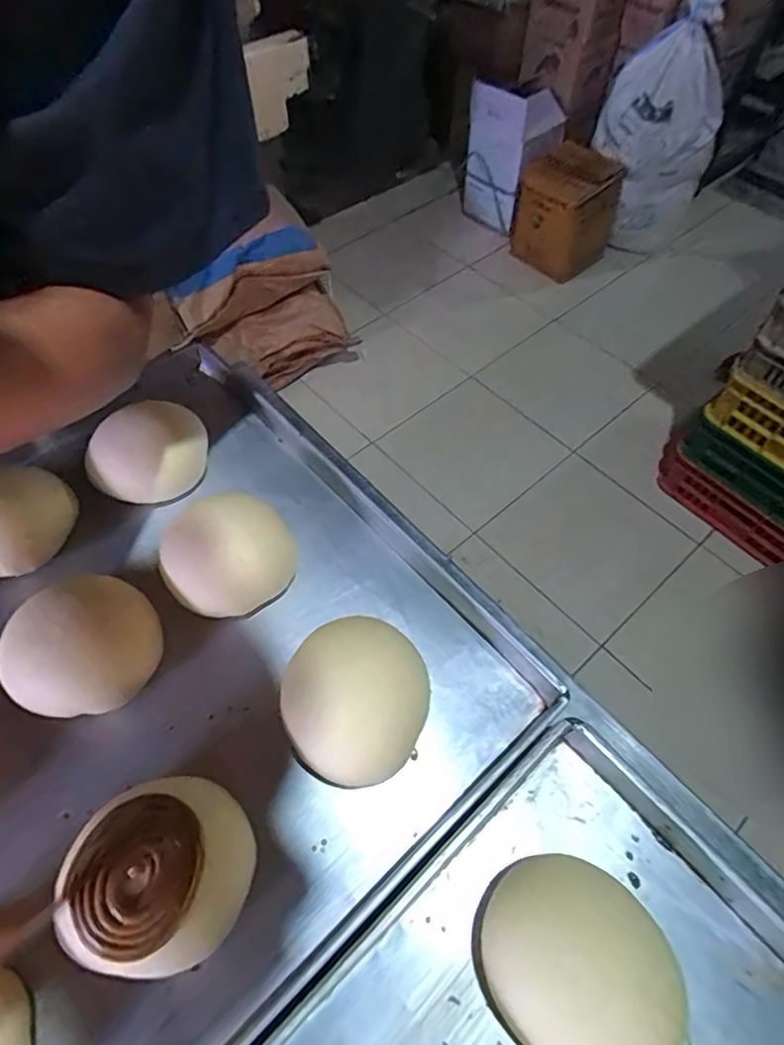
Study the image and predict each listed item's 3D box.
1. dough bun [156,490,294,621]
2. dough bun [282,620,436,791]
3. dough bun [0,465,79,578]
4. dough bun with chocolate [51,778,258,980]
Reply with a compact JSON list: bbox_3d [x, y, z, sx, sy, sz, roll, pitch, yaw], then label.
[{"bbox_3d":[-0.118,0.025,0.411,0.078,0.063,0.088,34,63,19],"label":"dough bun"},{"bbox_3d":[-0.022,0.112,0.359,0.087,0.047,0.095,1,57,-1],"label":"dough bun"},{"bbox_3d":[-0.295,-0.001,0.427,0.085,0.057,0.094,32,62,18],"label":"dough bun"},{"bbox_3d":[-0.119,0.189,0.303,0.094,0.058,0.084,4,57,1],"label":"dough bun with chocolate"}]

